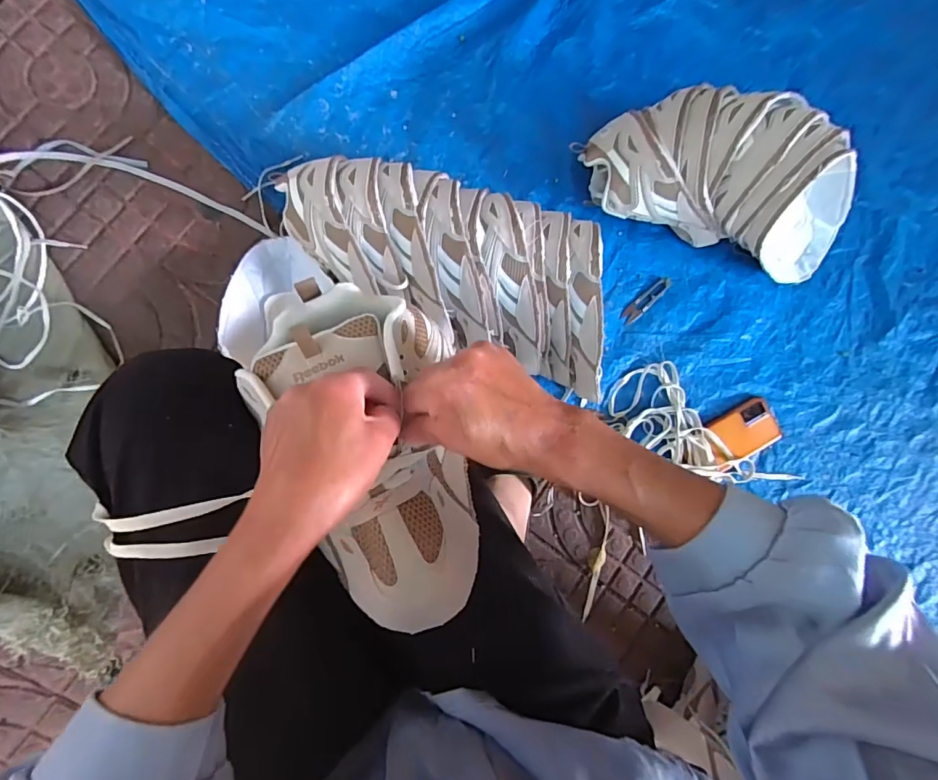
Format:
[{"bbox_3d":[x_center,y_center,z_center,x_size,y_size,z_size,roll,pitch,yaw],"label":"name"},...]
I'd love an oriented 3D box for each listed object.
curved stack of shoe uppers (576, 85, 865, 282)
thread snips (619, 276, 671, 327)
[{"bbox_3d":[0.379,-0.287,0.686,0.423,0.187,0.163,22,84,-6],"label":"curved stack of shoe uppers"},{"bbox_3d":[0.281,-0.141,0.761,0.102,0.006,0.024,-39,92,-8],"label":"thread snips"}]

